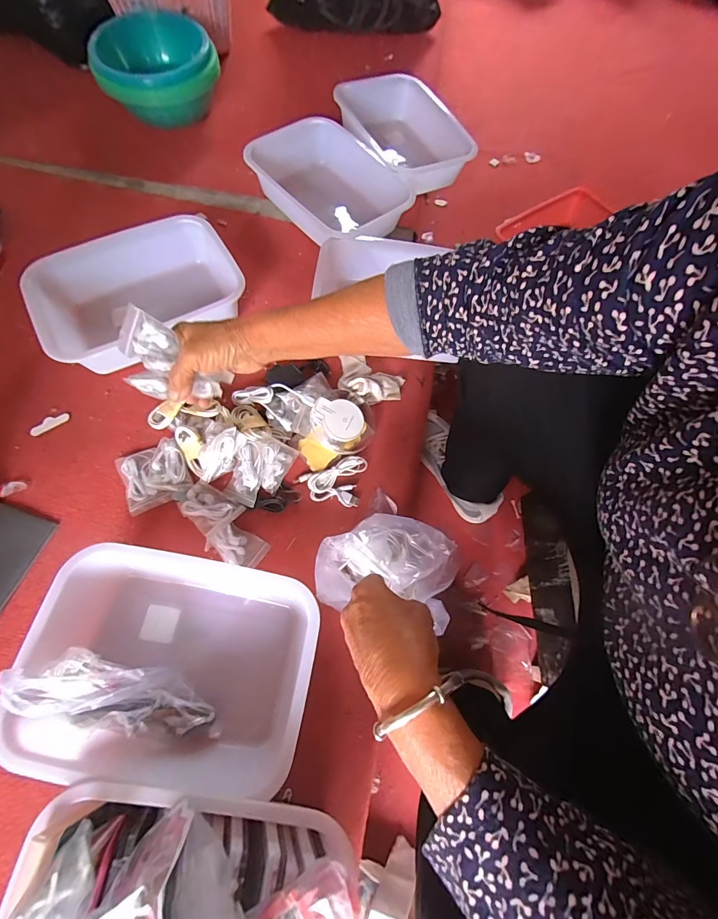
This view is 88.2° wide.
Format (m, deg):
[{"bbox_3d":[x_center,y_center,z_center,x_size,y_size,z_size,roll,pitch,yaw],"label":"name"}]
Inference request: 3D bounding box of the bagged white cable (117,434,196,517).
[{"bbox_3d":[-0.287,0.018,0.516,0.089,0.015,0.085,-24,73,-13],"label":"bagged white cable"}]

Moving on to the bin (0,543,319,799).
[{"bbox_3d":[-0.197,0.219,0.411,0.281,0.081,0.204,9,69,-1],"label":"bin"}]

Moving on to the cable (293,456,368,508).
[{"bbox_3d":[-0.040,0.024,0.534,0.092,0.010,0.074,11,69,0],"label":"cable"}]

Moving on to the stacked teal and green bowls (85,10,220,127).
[{"bbox_3d":[-0.411,-0.806,0.757,0.237,0.103,0.202,-22,72,-12],"label":"stacked teal and green bowls"}]

